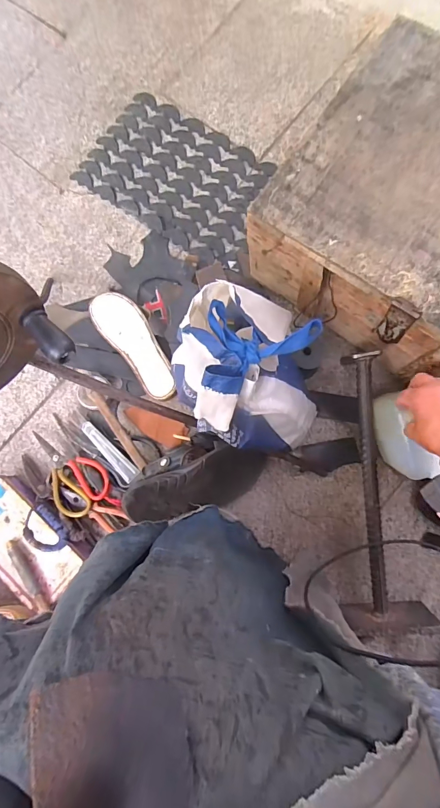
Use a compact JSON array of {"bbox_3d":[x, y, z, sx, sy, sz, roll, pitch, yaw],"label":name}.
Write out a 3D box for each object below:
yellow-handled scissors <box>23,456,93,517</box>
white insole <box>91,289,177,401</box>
[{"bbox_3d":[-0.299,0.143,0.682,0.165,0.020,0.053,37,86,8],"label":"yellow-handled scissors"},{"bbox_3d":[-0.154,-0.113,0.704,0.078,0.009,0.229,-39,82,-3],"label":"white insole"}]

